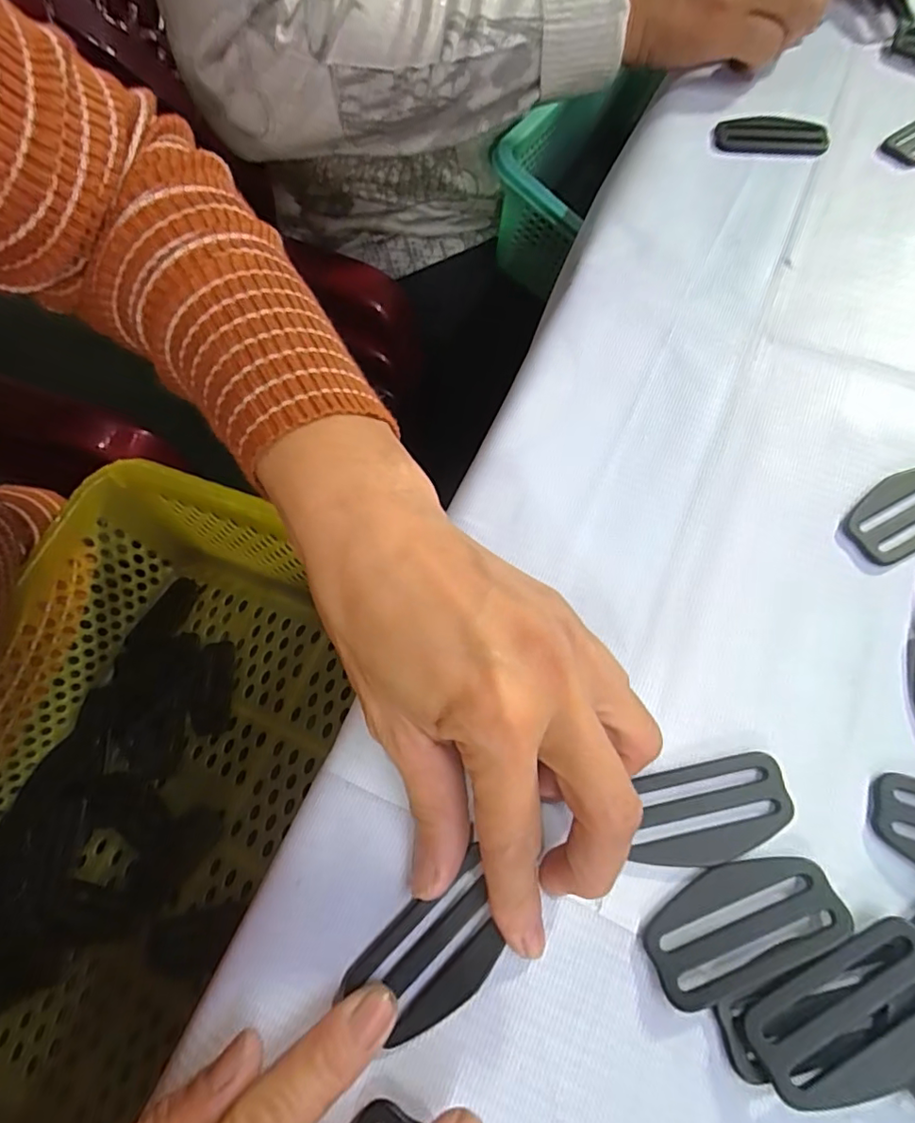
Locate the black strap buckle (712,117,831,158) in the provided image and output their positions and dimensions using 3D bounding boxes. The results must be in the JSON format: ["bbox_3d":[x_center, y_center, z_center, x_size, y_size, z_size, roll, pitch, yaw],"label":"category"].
[{"bbox_3d":[0.180,-0.244,0.318,0.061,0.005,0.028,4,66,9],"label":"black strap buckle"}]

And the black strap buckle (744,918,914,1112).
[{"bbox_3d":[0.111,0.126,0.153,0.058,0.004,0.028,-26,57,-7],"label":"black strap buckle"}]

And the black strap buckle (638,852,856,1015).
[{"bbox_3d":[0.086,0.109,0.166,0.059,0.006,0.029,-21,69,-8],"label":"black strap buckle"}]

